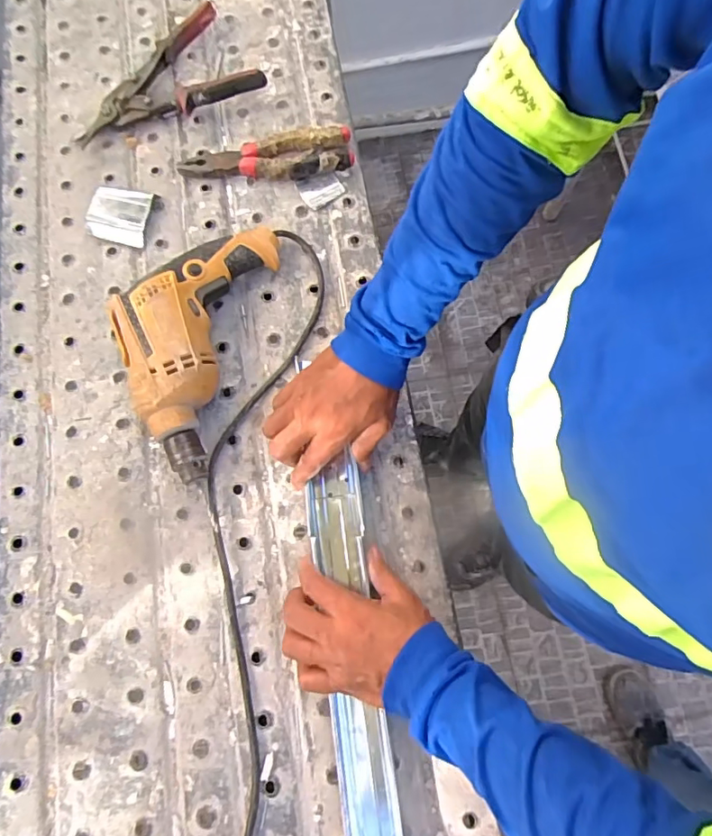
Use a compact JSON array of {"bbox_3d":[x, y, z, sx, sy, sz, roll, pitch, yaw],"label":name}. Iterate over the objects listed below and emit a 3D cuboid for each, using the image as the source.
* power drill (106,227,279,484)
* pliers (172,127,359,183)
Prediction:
[{"bbox_3d":[-0.165,-0.093,0.506,0.121,0.067,0.244,12,75,5],"label":"power drill"},{"bbox_3d":[-0.101,-0.295,0.584,0.191,0.025,0.055,-5,74,0],"label":"pliers"}]

